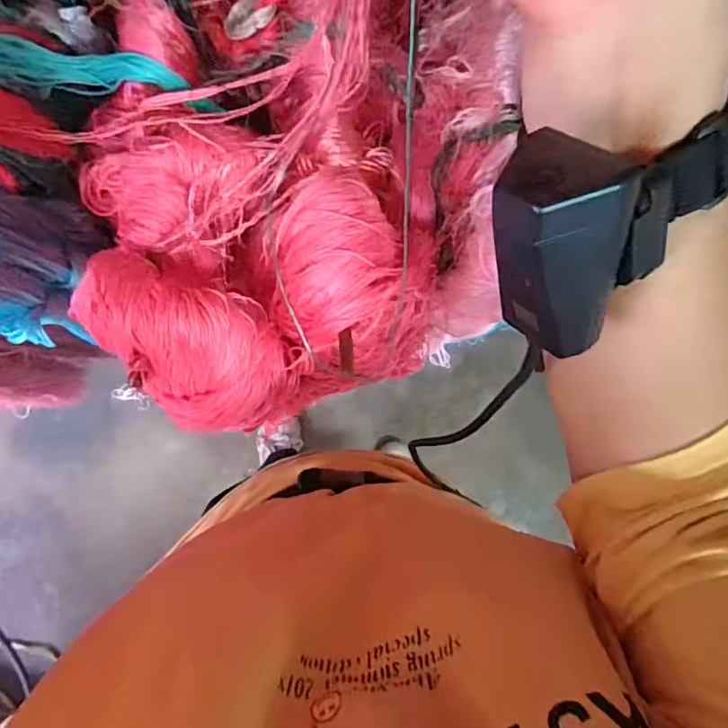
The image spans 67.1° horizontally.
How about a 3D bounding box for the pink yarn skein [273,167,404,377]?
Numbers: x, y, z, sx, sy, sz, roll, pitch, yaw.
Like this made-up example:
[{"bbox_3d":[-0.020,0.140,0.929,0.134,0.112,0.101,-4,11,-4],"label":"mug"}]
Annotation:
[{"bbox_3d":[-0.015,-0.049,0.312,0.069,0.067,0.102,3,89,-4],"label":"pink yarn skein"}]

